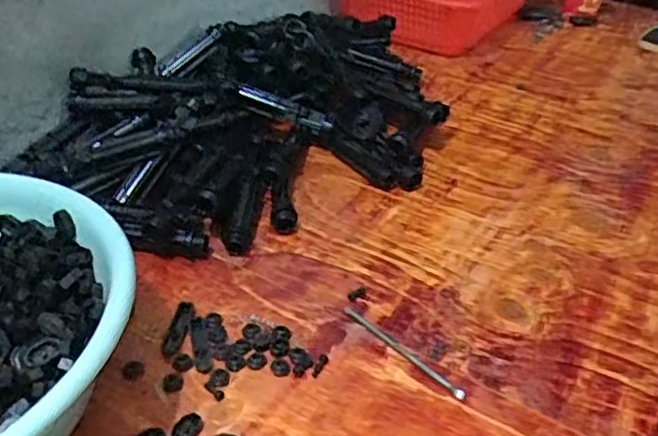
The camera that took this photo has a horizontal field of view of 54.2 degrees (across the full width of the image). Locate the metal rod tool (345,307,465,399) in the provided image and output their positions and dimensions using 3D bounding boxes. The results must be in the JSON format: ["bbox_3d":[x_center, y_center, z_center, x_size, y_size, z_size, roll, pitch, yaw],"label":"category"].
[{"bbox_3d":[0.055,0.101,0.492,0.008,0.004,0.117,-30,49,-35],"label":"metal rod tool"}]

